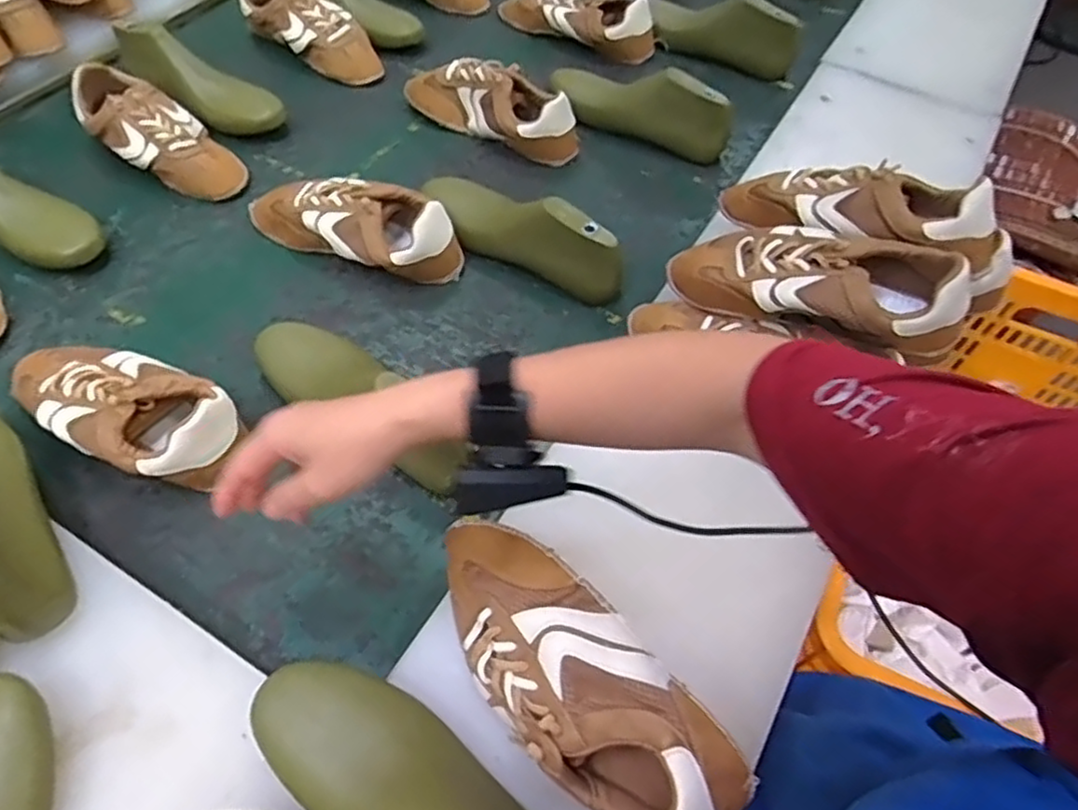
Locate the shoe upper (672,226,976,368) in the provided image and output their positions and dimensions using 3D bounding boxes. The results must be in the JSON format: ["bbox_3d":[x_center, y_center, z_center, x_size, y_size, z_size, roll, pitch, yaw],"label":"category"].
[{"bbox_3d":[0.237,-0.107,0.604,0.251,0.081,0.097,14,56,23],"label":"shoe upper"}]

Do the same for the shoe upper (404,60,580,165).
[{"bbox_3d":[-0.055,-0.391,0.895,0.244,0.076,0.094,33,61,17],"label":"shoe upper"}]

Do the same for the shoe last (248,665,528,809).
[{"bbox_3d":[-0.065,0.235,0.407,0.253,0.092,0.081,23,58,27],"label":"shoe last"}]

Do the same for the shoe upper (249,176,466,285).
[{"bbox_3d":[-0.202,-0.205,0.764,0.247,0.074,0.100,23,59,12],"label":"shoe upper"}]

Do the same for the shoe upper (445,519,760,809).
[{"bbox_3d":[0.018,0.175,0.444,0.089,0.071,0.232,-38,66,-24],"label":"shoe upper"}]

